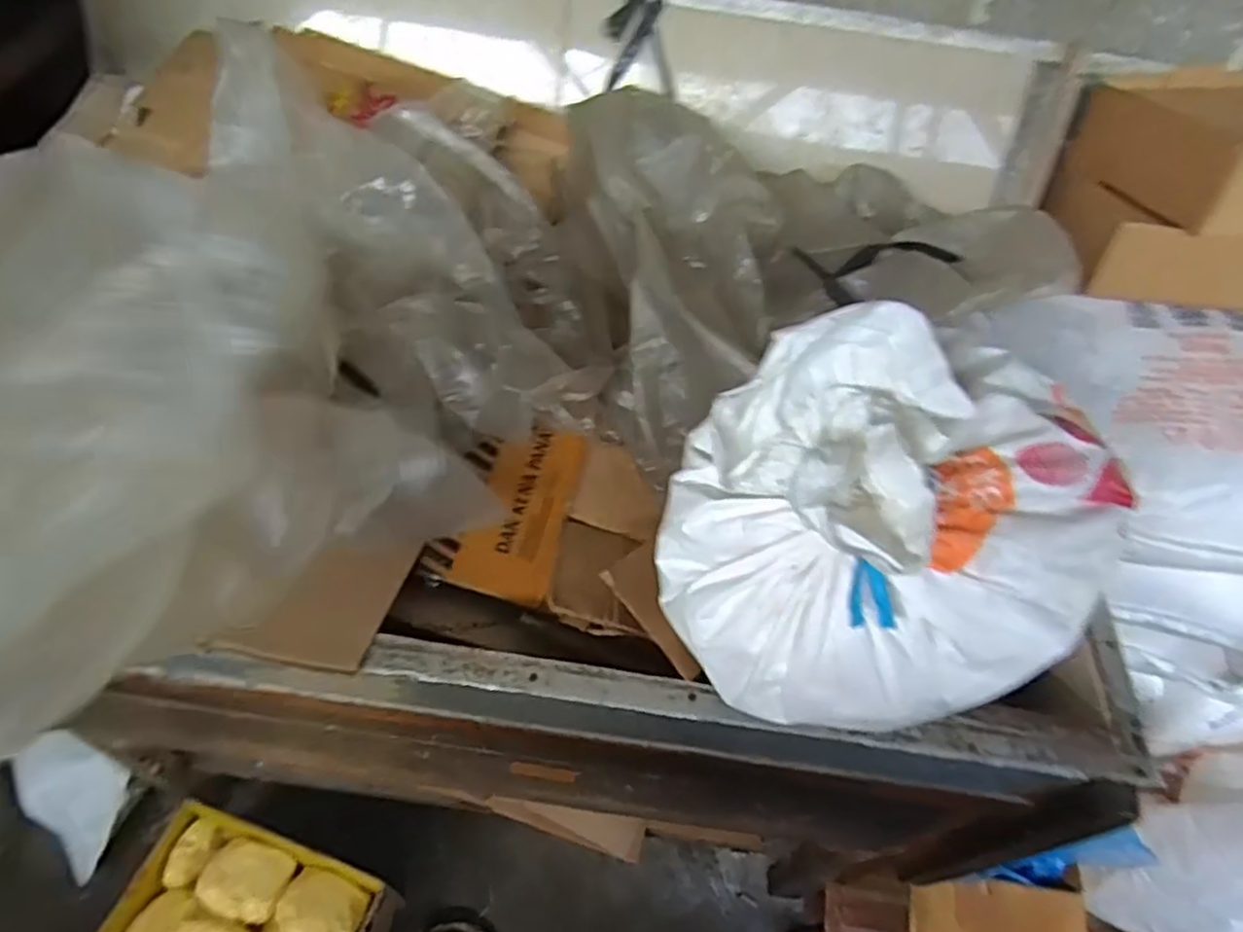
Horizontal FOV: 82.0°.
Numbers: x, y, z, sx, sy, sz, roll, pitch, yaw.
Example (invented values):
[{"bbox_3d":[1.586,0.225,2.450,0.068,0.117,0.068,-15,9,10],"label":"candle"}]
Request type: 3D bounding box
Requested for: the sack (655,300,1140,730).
[{"bbox_3d":[0.182,0.041,0.487,0.271,0.238,0.201,-2,52,-8],"label":"sack"}]

